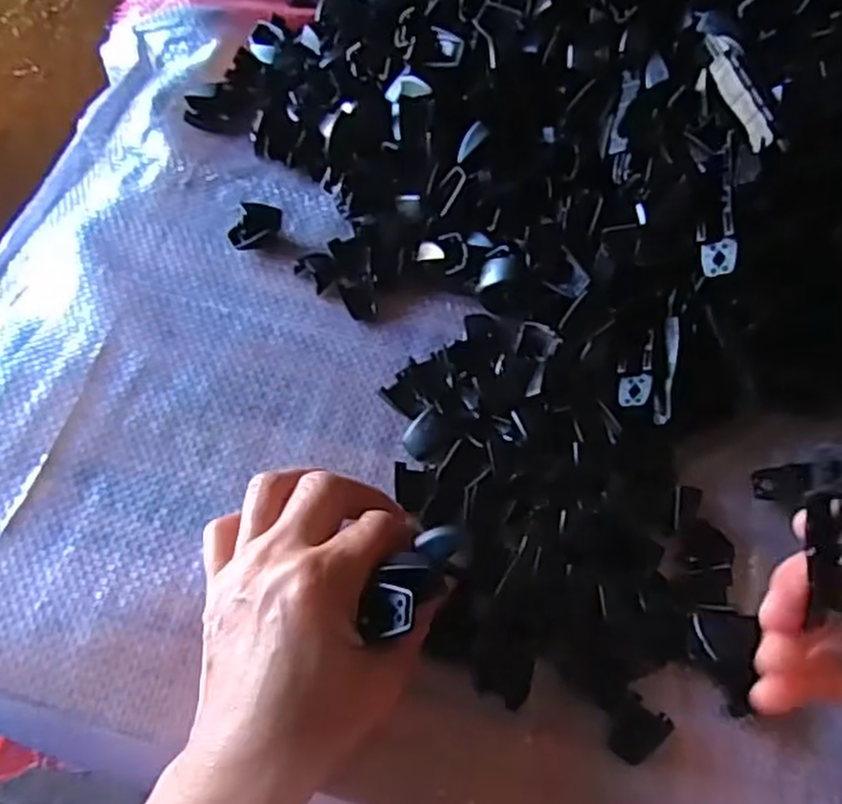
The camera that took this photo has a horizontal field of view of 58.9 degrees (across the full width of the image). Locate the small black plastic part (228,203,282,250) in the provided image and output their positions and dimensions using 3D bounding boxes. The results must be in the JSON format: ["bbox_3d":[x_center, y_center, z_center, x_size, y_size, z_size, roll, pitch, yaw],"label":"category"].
[{"bbox_3d":[-0.087,-0.093,0.394,0.028,0.020,0.013,-14,65,-8],"label":"small black plastic part"}]

